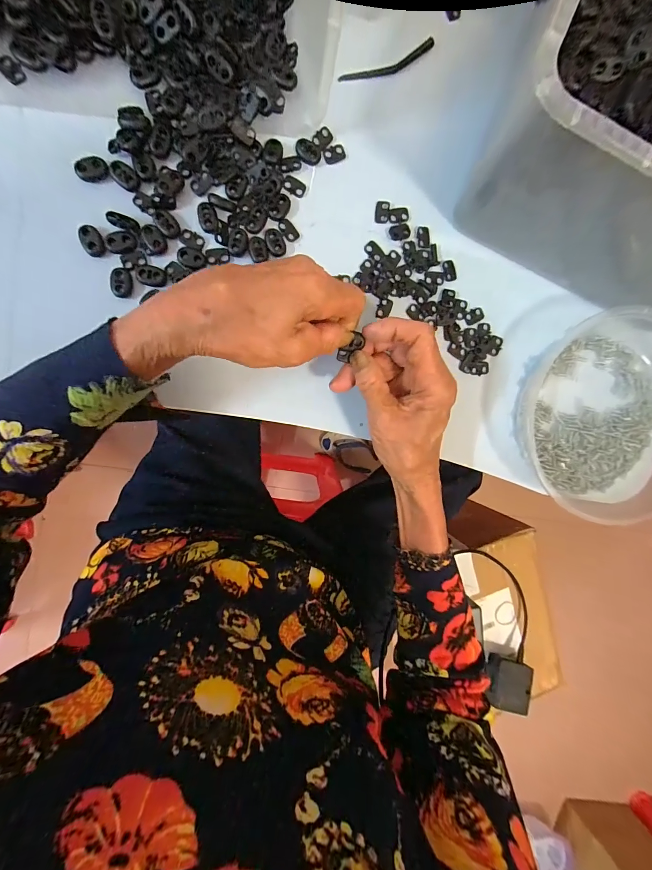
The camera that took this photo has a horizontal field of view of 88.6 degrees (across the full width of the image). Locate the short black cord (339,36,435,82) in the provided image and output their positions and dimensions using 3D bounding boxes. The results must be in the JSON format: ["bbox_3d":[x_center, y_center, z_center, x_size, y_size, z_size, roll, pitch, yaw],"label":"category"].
[{"bbox_3d":[0.053,-0.308,0.278,0.087,0.005,0.015,-27,98,-2],"label":"short black cord"}]

